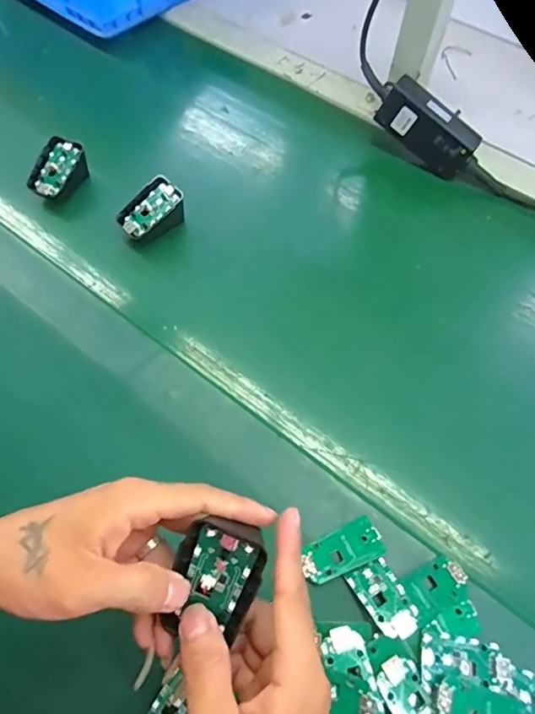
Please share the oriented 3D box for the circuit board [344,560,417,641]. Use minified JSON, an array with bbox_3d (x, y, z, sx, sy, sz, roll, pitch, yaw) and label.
[{"bbox_3d":[0.085,0.174,0.344,0.031,0.004,0.052,-33,57,-10],"label":"circuit board"}]

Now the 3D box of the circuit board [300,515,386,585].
[{"bbox_3d":[0.056,0.147,0.362,0.061,0.007,0.029,-23,65,-14],"label":"circuit board"}]

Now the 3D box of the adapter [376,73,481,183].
[{"bbox_3d":[0.183,-0.259,0.548,0.116,0.050,0.034,40,67,-2],"label":"adapter"}]

